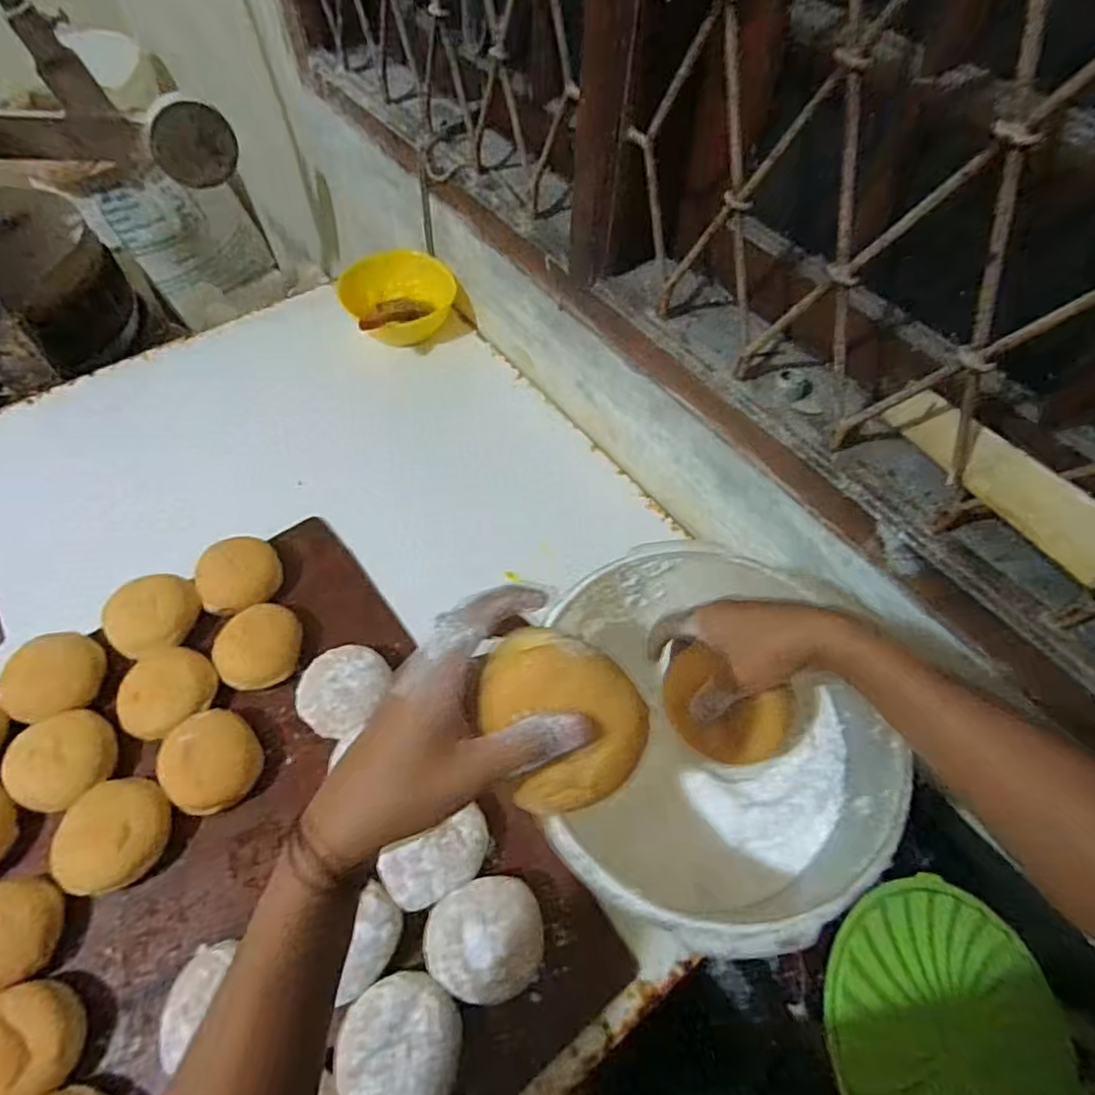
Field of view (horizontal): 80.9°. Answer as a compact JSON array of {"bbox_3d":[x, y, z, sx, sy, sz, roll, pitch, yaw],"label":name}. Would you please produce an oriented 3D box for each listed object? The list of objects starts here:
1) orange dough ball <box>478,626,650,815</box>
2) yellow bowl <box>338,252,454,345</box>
[{"bbox_3d":[0.004,0.083,0.310,0.080,0.051,0.069,35,63,19],"label":"orange dough ball"},{"bbox_3d":[-0.214,-0.361,0.933,0.149,0.070,0.150,1,58,-1],"label":"yellow bowl"}]

